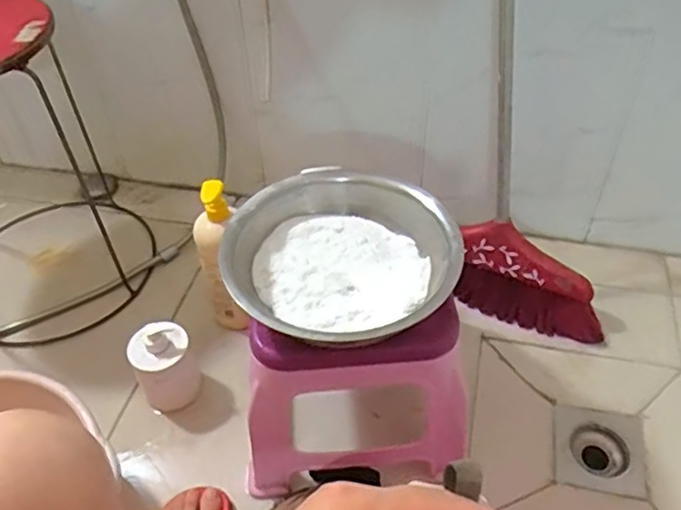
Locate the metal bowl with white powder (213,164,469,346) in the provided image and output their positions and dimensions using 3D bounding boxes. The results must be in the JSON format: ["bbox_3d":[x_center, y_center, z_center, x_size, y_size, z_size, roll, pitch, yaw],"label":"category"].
[{"bbox_3d":[0.003,0.015,0.694,0.237,0.079,0.226,-2,46,2],"label":"metal bowl with white powder"}]

